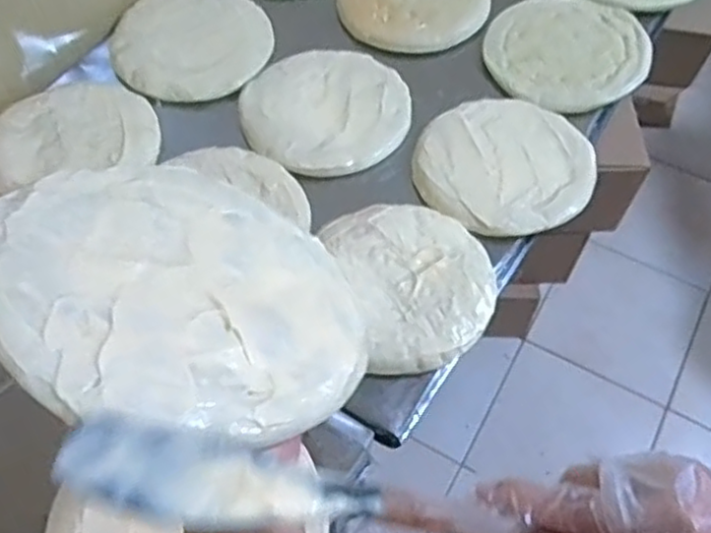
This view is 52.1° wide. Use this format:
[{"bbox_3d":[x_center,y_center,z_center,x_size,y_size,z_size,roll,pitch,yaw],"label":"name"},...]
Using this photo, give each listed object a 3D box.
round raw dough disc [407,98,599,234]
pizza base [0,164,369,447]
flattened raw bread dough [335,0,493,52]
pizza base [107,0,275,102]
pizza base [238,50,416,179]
[{"bbox_3d":[0.171,-0.123,0.824,0.194,0.013,0.190,0,59,-1],"label":"round raw dough disc"},{"bbox_3d":[-0.087,0.010,0.375,0.190,0.008,0.186,33,35,8],"label":"pizza base"},{"bbox_3d":[0.080,-0.375,0.999,0.203,0.013,0.199,0,59,-1],"label":"flattened raw bread dough"},{"bbox_3d":[-0.214,-0.296,0.950,0.202,0.020,0.203,0,59,-1],"label":"pizza base"},{"bbox_3d":[-0.034,-0.189,0.879,0.199,0.019,0.187,0,59,-1],"label":"pizza base"}]

